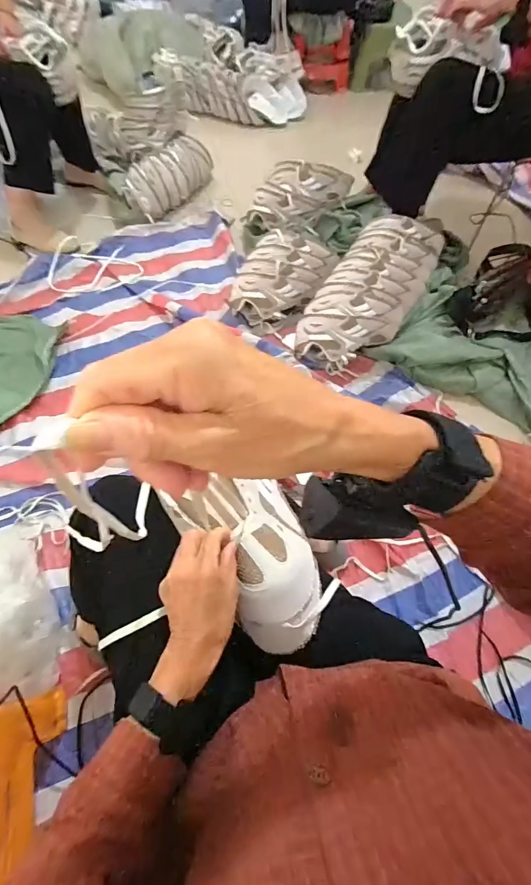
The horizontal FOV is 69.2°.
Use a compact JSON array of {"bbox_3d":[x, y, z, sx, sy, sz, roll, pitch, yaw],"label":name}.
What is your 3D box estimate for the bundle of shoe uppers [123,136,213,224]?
[{"bbox_3d":[-0.327,-0.931,1.354,0.129,0.148,0.398,21,63,10],"label":"bundle of shoe uppers"}]

